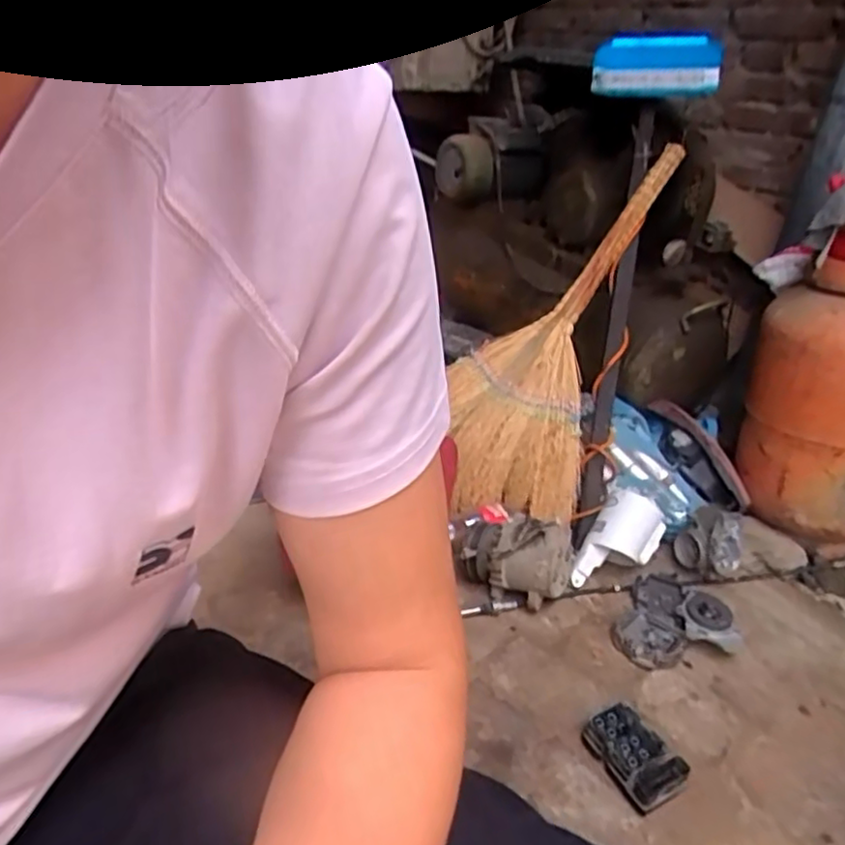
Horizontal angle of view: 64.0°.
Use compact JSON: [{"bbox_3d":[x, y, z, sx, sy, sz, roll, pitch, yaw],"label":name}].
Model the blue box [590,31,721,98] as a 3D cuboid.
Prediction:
[{"bbox_3d":[0.465,-0.712,1.345,0.246,0.103,0.064,11,30,11],"label":"blue box"}]

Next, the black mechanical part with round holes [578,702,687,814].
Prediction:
[{"bbox_3d":[0.267,0.420,0.859,0.077,0.046,0.125,-11,33,-26],"label":"black mechanical part with round holes"}]

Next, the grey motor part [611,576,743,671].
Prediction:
[{"bbox_3d":[0.398,0.311,1.112,0.205,0.052,0.185,-3,30,-15],"label":"grey motor part"}]

